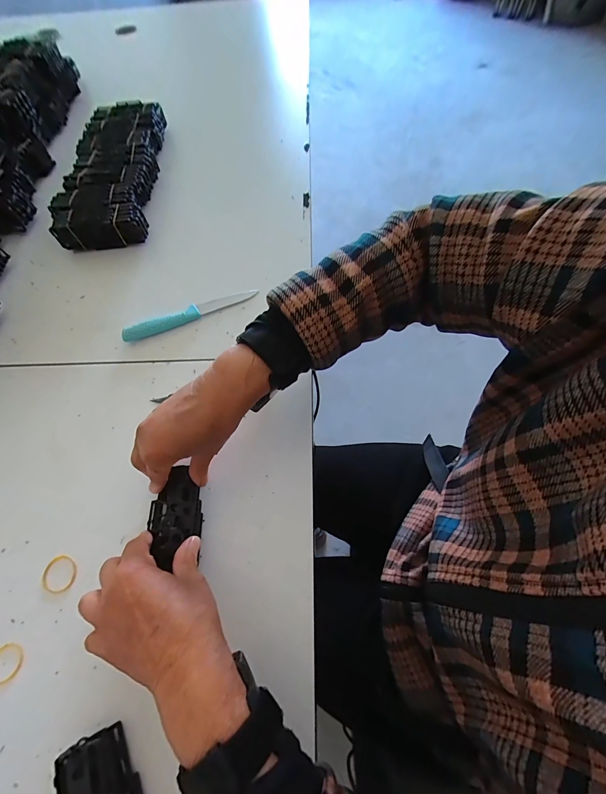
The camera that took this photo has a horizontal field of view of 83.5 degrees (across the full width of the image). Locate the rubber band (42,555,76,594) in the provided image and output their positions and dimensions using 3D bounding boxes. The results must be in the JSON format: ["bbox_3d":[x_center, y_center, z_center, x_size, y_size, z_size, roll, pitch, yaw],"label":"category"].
[{"bbox_3d":[-0.232,0.169,0.323,0.033,0.004,0.030,29,69,16],"label":"rubber band"}]

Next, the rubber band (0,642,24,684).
[{"bbox_3d":[-0.260,0.232,0.295,0.032,0.004,0.029,-22,65,-7],"label":"rubber band"}]

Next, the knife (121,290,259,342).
[{"bbox_3d":[-0.148,-0.110,0.450,0.179,0.015,0.017,-23,65,-7],"label":"knife"}]

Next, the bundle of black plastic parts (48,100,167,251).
[{"bbox_3d":[-0.316,-0.384,0.574,0.140,0.043,0.334,-5,64,1],"label":"bundle of black plastic parts"}]

